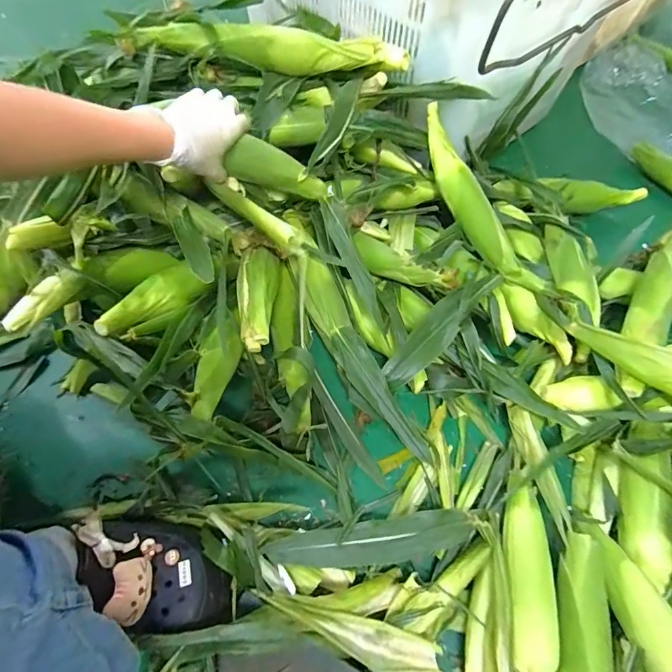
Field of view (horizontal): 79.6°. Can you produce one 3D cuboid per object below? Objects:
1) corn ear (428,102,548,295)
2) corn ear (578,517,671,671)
[{"bbox_3d":[0.213,-0.197,0.631,0.058,0.046,0.326,-32,92,-16],"label":"corn ear"},{"bbox_3d":[0.330,0.312,0.417,0.047,0.043,0.231,-7,44,-4],"label":"corn ear"}]

